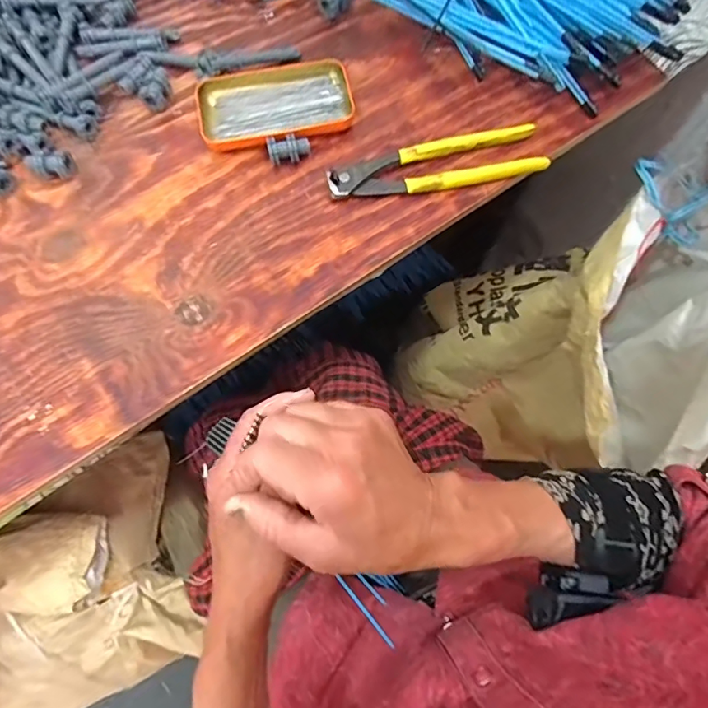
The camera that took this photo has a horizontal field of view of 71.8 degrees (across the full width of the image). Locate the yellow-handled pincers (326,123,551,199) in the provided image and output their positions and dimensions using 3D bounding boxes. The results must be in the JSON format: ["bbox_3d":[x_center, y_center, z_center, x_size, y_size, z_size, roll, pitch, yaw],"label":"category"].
[{"bbox_3d":[0.075,-0.172,0.447,0.197,0.017,0.046,-12,72,-3],"label":"yellow-handled pincers"}]

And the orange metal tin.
[{"bbox_3d":[-0.074,-0.236,0.467,0.142,0.021,0.091,-11,72,-3],"label":"orange metal tin"}]

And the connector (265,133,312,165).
[{"bbox_3d":[-0.059,-0.187,0.452,0.038,0.023,0.020,-14,72,-4],"label":"connector"}]

